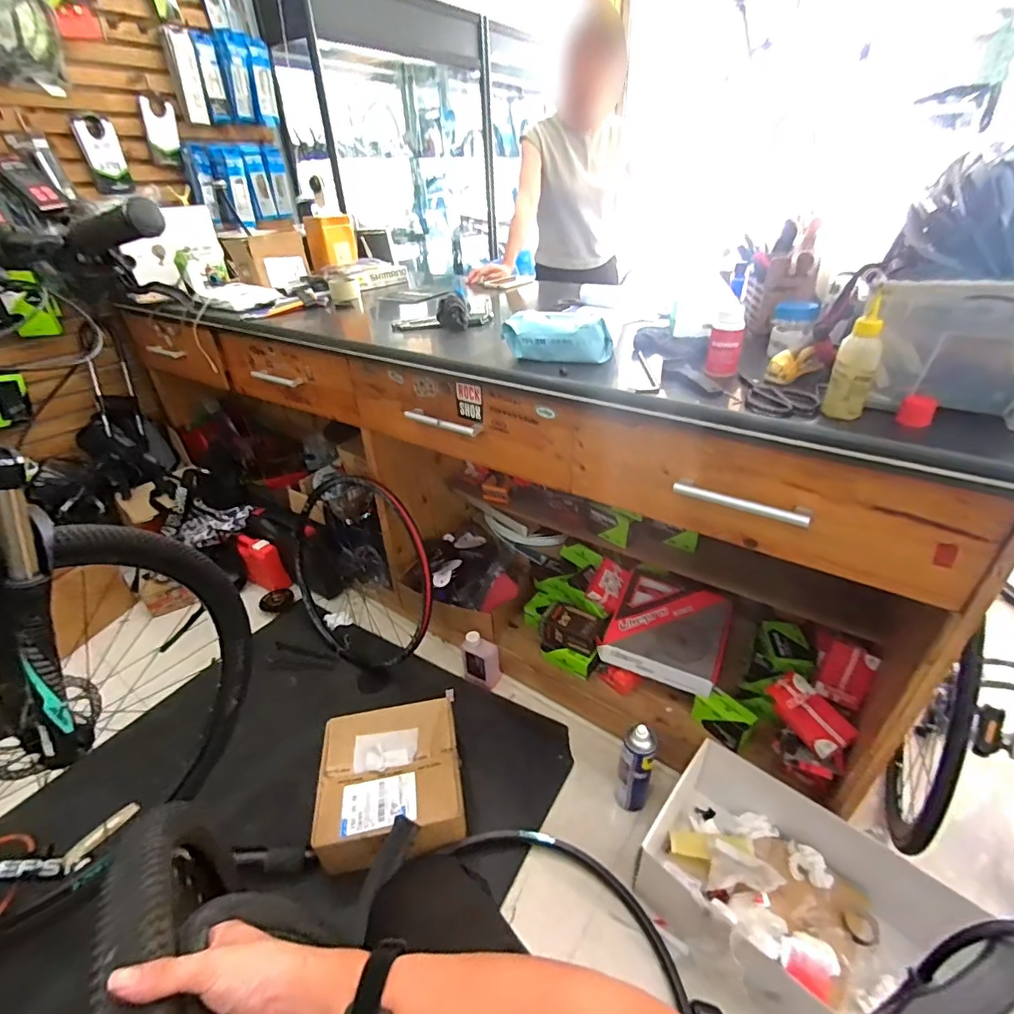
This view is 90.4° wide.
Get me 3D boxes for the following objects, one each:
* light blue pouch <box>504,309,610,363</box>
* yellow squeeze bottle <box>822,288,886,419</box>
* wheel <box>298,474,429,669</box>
[{"bbox_3d":[0.086,-0.292,0.850,0.179,0.070,0.072,8,33,16],"label":"light blue pouch"},{"bbox_3d":[0.422,-0.171,0.603,0.043,0.129,0.040,-16,35,-21],"label":"yellow squeeze bottle"},{"bbox_3d":[-0.396,0.163,1.374,0.547,0.539,0.095,-33,-13,36],"label":"wheel"}]

